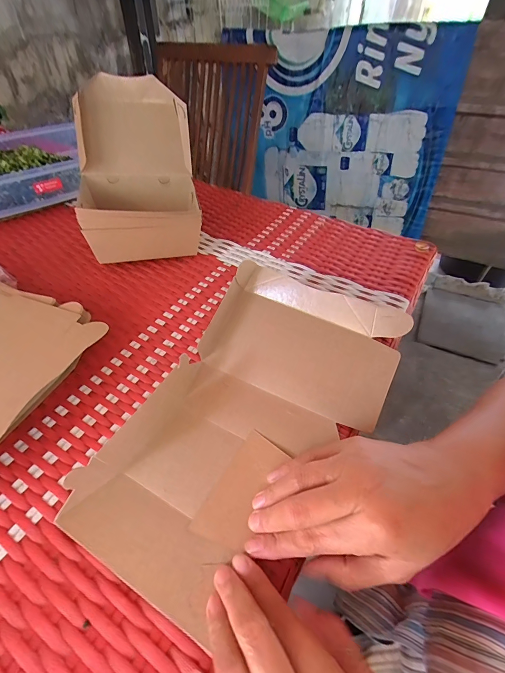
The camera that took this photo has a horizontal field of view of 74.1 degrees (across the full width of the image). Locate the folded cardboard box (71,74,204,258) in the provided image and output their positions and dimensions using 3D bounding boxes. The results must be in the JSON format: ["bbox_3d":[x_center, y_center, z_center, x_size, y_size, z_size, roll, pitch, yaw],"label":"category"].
[{"bbox_3d":[-0.143,-0.202,0.417,0.139,0.158,0.140,-8,47,-7],"label":"folded cardboard box"}]

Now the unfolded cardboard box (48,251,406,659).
[{"bbox_3d":[-0.003,0.055,0.273,0.176,0.053,0.274,24,51,21],"label":"unfolded cardboard box"}]

